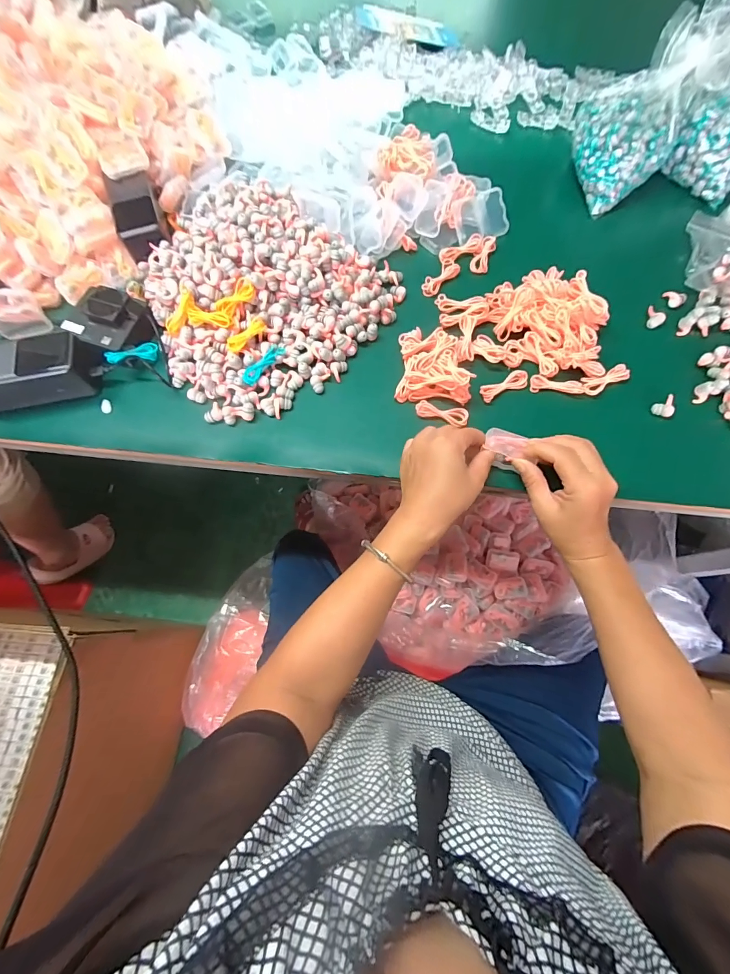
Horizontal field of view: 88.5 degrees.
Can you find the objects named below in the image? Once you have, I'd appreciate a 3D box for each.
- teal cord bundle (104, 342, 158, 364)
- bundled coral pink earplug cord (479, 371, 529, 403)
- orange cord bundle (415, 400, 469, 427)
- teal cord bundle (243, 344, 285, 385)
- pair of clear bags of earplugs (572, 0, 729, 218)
[{"bbox_3d":[-0.262,-0.150,0.423,0.054,0.013,0.021,-28,72,-34],"label":"teal cord bundle"},{"bbox_3d":[0.158,-0.114,0.423,0.055,0.005,0.020,-24,89,-3],"label":"bundled coral pink earplug cord"},{"bbox_3d":[0.085,-0.082,0.414,0.058,0.005,0.020,15,72,5],"label":"orange cord bundle"},{"bbox_3d":[-0.115,-0.140,0.423,0.015,0.012,0.062,34,75,11],"label":"teal cord bundle"},{"bbox_3d":[0.398,-0.478,0.478,0.216,0.130,0.151,-6,72,-2],"label":"pair of clear bags of earplugs"}]

